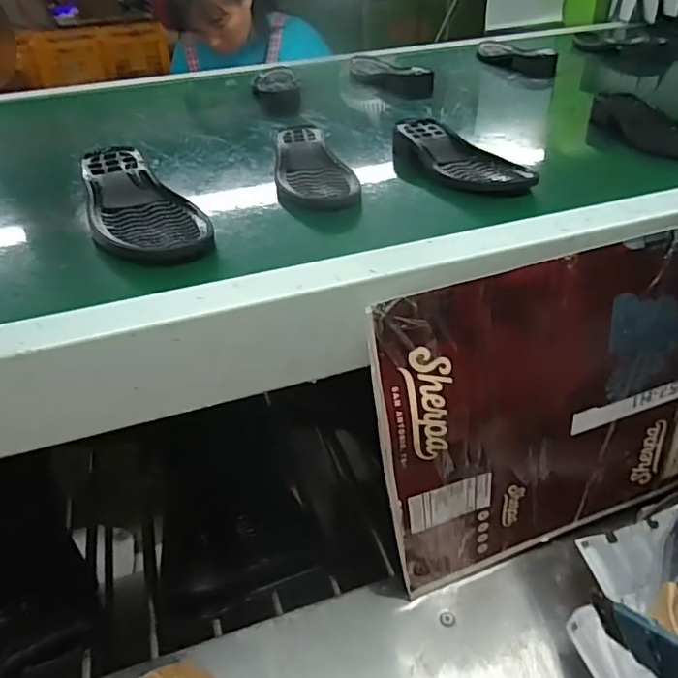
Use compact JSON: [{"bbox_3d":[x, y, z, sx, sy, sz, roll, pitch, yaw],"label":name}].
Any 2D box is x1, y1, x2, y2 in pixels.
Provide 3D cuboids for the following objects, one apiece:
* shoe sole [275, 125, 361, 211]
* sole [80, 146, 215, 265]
[{"bbox_3d":[-0.031,-0.183,0.593,0.073,0.030,0.188,-8,36,-8],"label":"shoe sole"},{"bbox_3d":[-0.192,-0.130,0.532,0.087,0.027,0.250,-19,39,-22],"label":"sole"}]

